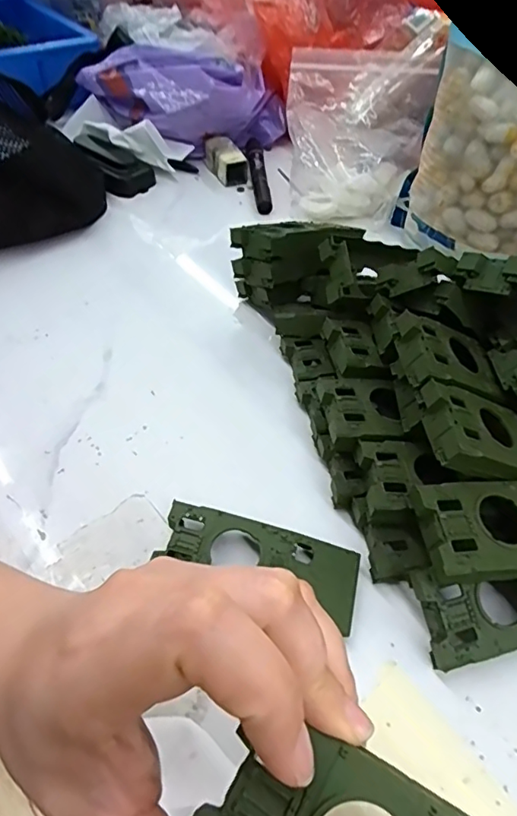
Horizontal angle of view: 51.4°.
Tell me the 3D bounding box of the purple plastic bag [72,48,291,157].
[{"bbox_3d":[-0.078,-0.330,0.578,0.222,0.085,0.097,-4,49,-6],"label":"purple plastic bag"}]

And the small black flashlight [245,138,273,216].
[{"bbox_3d":[-0.001,-0.248,0.571,0.017,0.023,0.129,-2,49,-5],"label":"small black flashlight"}]

